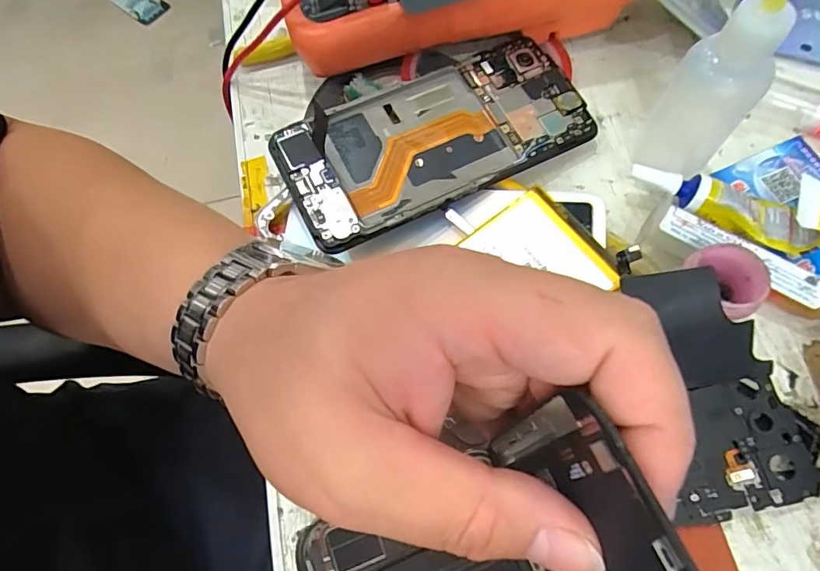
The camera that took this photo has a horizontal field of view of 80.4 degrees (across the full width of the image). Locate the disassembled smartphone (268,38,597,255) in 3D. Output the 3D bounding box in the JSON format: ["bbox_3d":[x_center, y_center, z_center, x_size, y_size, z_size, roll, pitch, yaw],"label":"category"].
[{"bbox_3d":[0.011,-0.078,0.240,0.151,0.012,0.078,-27,69,-6],"label":"disassembled smartphone"}]

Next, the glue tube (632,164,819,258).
[{"bbox_3d":[0.143,-0.038,0.219,0.078,0.018,0.028,11,70,9],"label":"glue tube"}]

